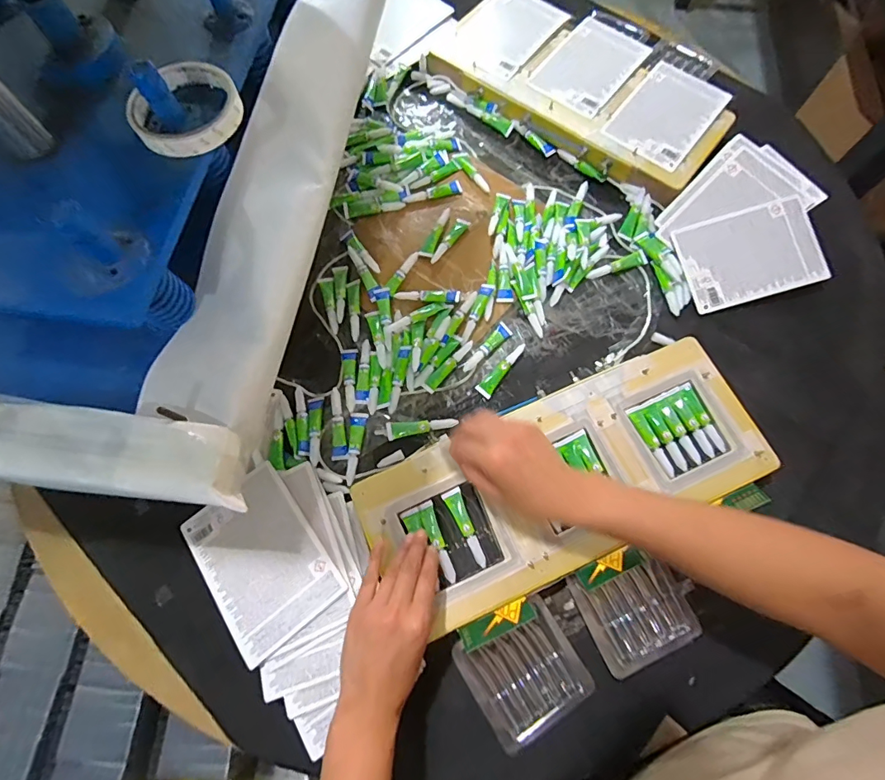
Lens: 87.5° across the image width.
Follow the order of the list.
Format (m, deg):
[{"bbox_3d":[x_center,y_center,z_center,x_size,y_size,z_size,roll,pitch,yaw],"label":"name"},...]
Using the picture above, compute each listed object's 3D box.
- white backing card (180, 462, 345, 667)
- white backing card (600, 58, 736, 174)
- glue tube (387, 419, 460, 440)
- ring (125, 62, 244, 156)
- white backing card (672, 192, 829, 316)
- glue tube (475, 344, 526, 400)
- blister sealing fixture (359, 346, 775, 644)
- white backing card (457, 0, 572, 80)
[{"bbox_3d":[-0.188,0.171,0.477,0.114,0.009,0.166,-39,66,-8],"label":"white backing card"},{"bbox_3d":[0.314,-0.386,0.641,0.115,0.010,0.169,36,76,13],"label":"white backing card"},{"bbox_3d":[-0.024,0.040,0.536,0.081,0.007,0.019,-11,70,-3],"label":"glue tube"},{"bbox_3d":[-0.211,-0.233,0.384,0.084,0.018,0.085,0,70,1],"label":"ring"},{"bbox_3d":[0.391,-0.172,0.587,0.167,0.009,0.114,-16,88,2],"label":"white backing card"},{"bbox_3d":[0.072,-0.026,0.562,0.019,0.007,0.082,37,75,13],"label":"glue tube"},{"bbox_3d":[0.130,0.091,0.488,0.415,0.014,0.168,-23,71,-7],"label":"blister sealing fixture"},{"bbox_3d":[0.103,-0.552,0.705,0.123,0.008,0.170,37,75,13],"label":"white backing card"}]

